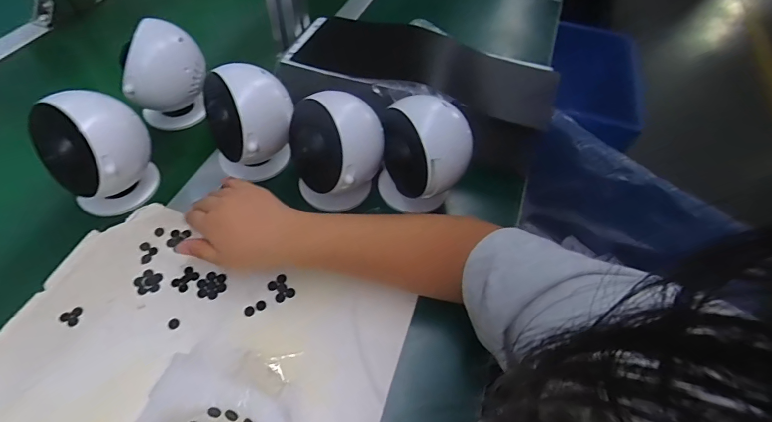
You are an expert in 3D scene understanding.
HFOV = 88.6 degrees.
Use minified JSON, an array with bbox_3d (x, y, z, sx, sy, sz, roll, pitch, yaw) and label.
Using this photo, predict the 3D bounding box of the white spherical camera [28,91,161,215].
[{"bbox_3d":[-0.300,-0.059,0.417,0.096,0.116,0.078,-30,60,-22],"label":"white spherical camera"}]

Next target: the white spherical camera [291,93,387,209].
[{"bbox_3d":[-0.051,-0.057,0.429,0.096,0.119,0.087,-10,54,-10],"label":"white spherical camera"}]

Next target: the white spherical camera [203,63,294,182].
[{"bbox_3d":[-0.153,-0.096,0.453,0.095,0.120,0.090,-18,56,-15],"label":"white spherical camera"}]

